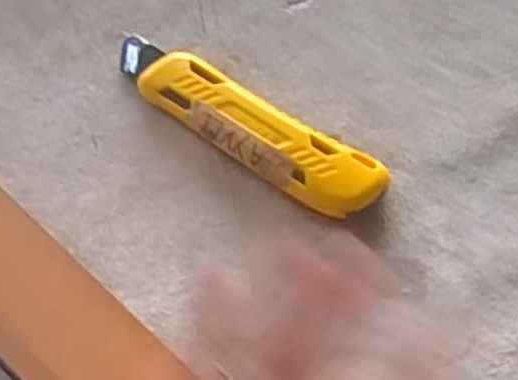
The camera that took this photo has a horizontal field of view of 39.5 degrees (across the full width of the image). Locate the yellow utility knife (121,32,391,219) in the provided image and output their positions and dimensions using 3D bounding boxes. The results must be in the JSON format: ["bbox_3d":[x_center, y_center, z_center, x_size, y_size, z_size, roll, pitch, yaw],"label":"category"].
[{"bbox_3d":[-0.009,-0.032,0.350,0.147,0.017,0.034,33,74,10],"label":"yellow utility knife"}]

